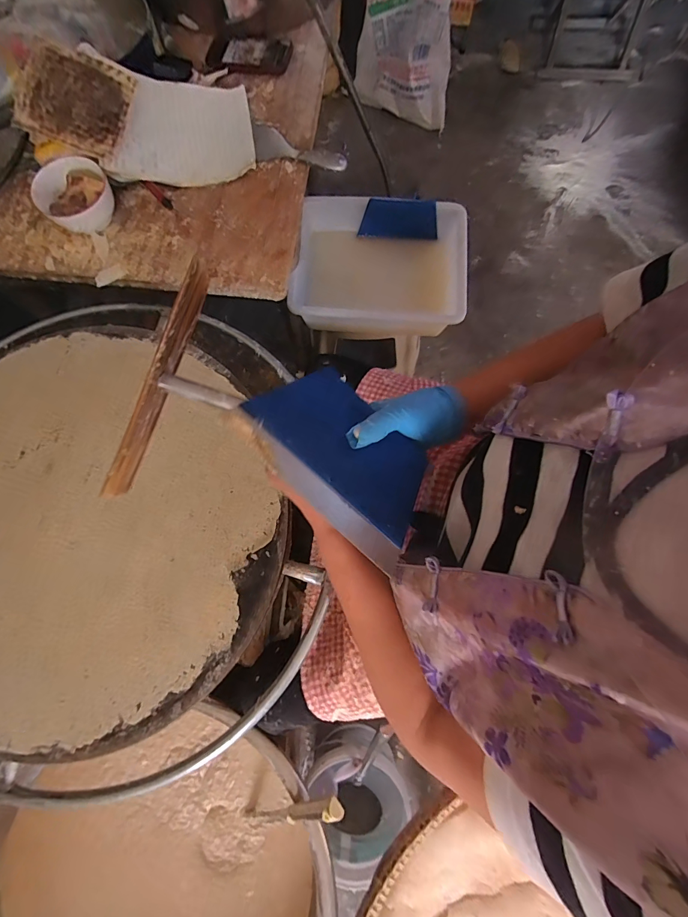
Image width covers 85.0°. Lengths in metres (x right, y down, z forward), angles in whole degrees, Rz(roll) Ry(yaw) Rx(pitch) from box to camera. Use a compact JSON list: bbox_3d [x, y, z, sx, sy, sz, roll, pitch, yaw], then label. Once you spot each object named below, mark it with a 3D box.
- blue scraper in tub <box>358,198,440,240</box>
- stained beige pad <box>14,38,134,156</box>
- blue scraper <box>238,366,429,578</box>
[{"bbox_3d":[0.121,-0.525,0.824,0.167,0.092,0.012,6,77,3],"label":"blue scraper in tub"},{"bbox_3d":[-0.439,-0.578,0.604,0.163,0.017,0.154,15,86,-8],"label":"stained beige pad"},{"bbox_3d":[0.006,-0.006,0.346,0.178,0.011,0.114,46,62,-2],"label":"blue scraper"}]

